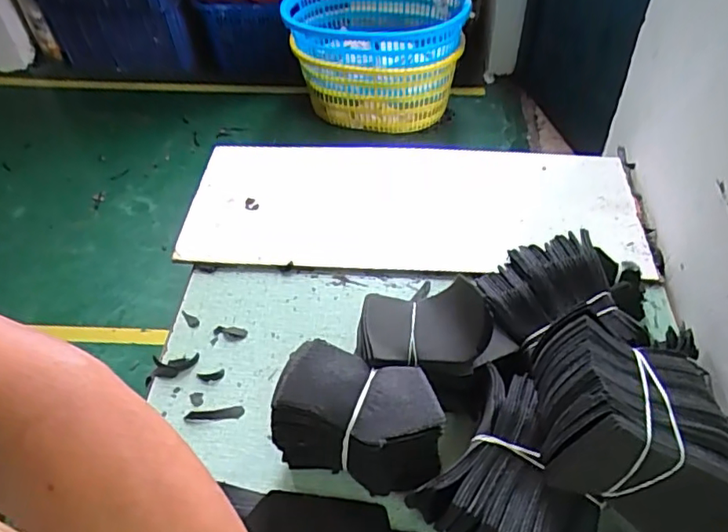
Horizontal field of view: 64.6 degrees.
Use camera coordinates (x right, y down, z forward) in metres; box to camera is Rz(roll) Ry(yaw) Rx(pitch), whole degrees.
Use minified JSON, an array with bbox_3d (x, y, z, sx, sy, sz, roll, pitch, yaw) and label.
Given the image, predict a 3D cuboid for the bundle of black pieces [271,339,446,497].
[{"bbox_3d":[0.000,0.131,0.492,0.136,0.084,0.086,12,50,17],"label":"bundle of black pieces"}]

